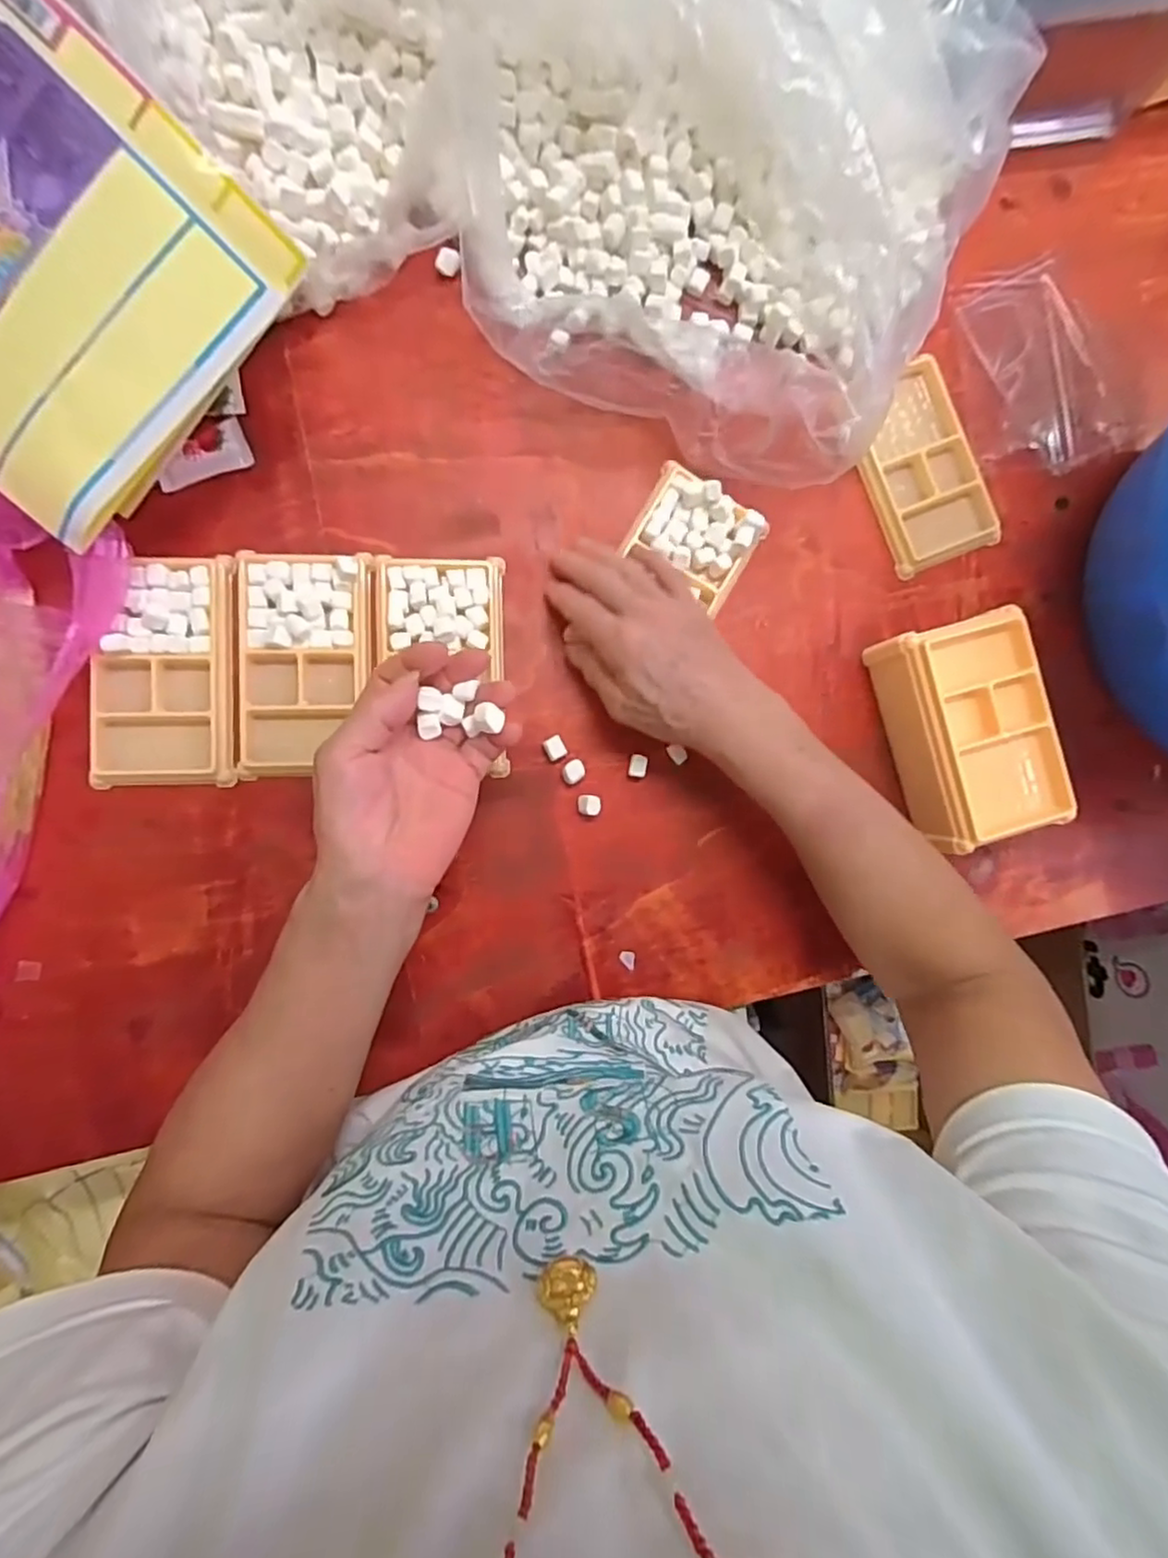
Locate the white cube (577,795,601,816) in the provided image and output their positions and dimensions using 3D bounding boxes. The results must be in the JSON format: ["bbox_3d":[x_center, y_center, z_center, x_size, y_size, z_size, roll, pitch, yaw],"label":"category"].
[{"bbox_3d":[0.003,0.016,0.420,0.014,0.013,0.013,4,89,-6],"label":"white cube"}]

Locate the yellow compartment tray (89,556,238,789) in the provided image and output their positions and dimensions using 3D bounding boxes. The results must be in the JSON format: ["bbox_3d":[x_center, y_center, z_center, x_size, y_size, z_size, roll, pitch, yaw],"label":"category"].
[{"bbox_3d":[-0.249,-0.064,0.393,0.077,0.017,0.135,0,89,-6],"label":"yellow compartment tray"}]

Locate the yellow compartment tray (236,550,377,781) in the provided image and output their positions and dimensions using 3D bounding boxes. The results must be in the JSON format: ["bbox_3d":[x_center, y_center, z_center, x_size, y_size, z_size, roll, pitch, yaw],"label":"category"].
[{"bbox_3d":[-0.170,-0.070,0.407,0.081,0.021,0.134,-2,89,-6],"label":"yellow compartment tray"}]

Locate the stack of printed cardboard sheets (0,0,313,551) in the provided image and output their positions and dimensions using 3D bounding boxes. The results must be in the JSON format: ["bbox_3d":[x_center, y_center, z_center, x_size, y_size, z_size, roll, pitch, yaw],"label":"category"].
[{"bbox_3d":[-0.324,-0.303,0.312,0.331,0.035,0.193,42,89,-9],"label":"stack of printed cardboard sheets"}]

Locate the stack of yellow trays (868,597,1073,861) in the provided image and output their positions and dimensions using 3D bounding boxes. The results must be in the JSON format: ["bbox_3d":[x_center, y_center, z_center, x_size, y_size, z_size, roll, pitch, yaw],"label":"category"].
[{"bbox_3d":[0.247,-0.030,0.423,0.080,0.048,0.139,-16,90,-7],"label":"stack of yellow trays"}]

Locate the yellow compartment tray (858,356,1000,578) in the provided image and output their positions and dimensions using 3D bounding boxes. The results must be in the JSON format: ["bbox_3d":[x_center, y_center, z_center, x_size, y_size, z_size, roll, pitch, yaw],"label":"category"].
[{"bbox_3d":[0.229,-0.212,0.451,0.078,0.016,0.131,-23,91,-6],"label":"yellow compartment tray"}]

